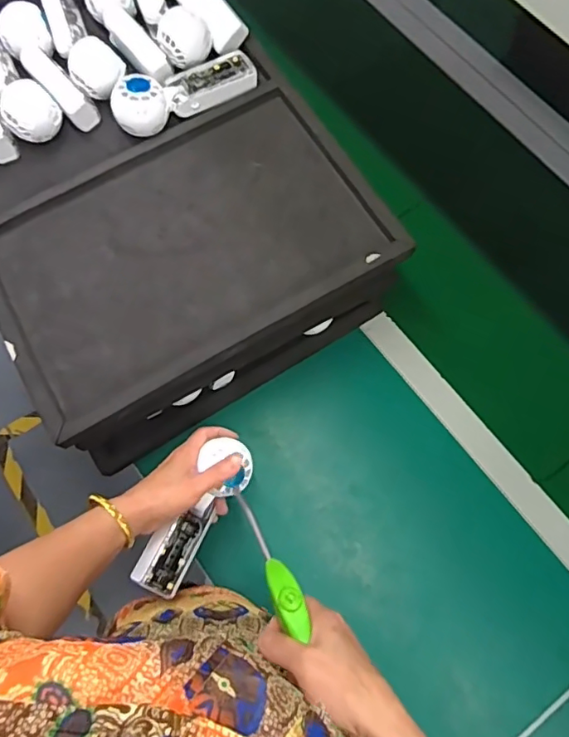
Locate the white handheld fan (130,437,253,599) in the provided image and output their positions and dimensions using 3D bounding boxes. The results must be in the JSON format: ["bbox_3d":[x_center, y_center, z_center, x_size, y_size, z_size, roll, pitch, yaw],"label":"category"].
[{"bbox_3d":[-0.092,0.154,0.566,0.051,0.036,0.168,30,76,10],"label":"white handheld fan"}]

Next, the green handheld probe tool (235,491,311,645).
[{"bbox_3d":[-0.013,0.161,0.459,0.023,0.016,0.144,-26,36,-8],"label":"green handheld probe tool"}]

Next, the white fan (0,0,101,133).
[{"bbox_3d":[-0.285,-0.361,0.646,0.059,0.048,0.177,-31,73,-10],"label":"white fan"}]

